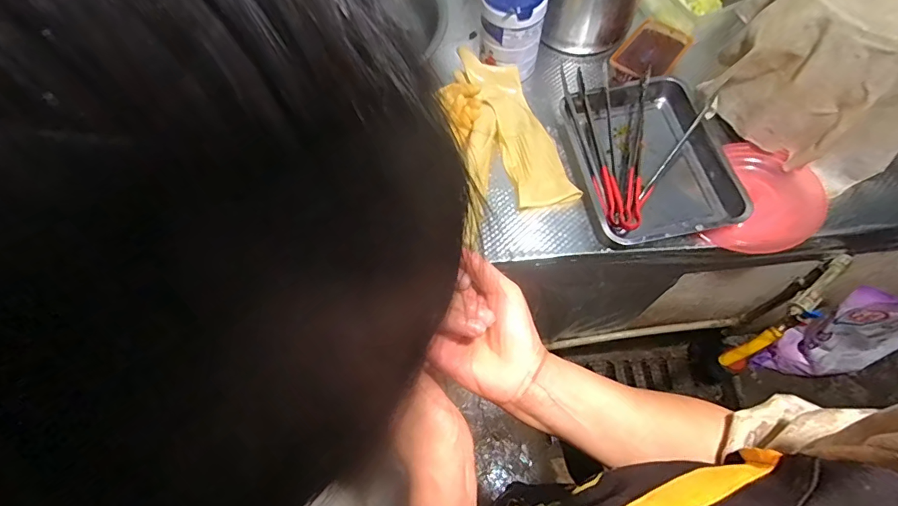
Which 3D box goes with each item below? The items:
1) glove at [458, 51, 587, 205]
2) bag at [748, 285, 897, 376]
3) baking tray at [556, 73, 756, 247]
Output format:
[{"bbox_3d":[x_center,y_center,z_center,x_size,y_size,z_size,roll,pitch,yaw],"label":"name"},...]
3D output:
[{"bbox_3d":[0.137,-0.254,0.902,0.113,0.071,0.369,-17,63,-8],"label":"glove"},{"bbox_3d":[0.979,0.203,1.091,0.252,0.426,0.095,-1,62,0],"label":"bag"},{"bbox_3d":[0.376,-0.188,0.854,0.257,0.056,0.350,-9,63,-4],"label":"baking tray"}]

